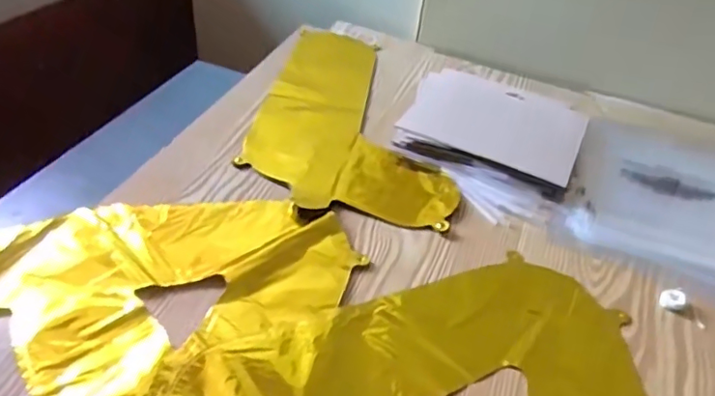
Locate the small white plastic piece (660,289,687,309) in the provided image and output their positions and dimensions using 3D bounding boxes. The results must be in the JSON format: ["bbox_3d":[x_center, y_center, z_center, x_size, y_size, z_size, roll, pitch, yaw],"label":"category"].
[{"bbox_3d":[0.291,0.094,0.516,0.019,0.013,0.019,4,40,-4],"label":"small white plastic piece"}]

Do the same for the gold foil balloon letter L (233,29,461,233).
[{"bbox_3d":[0.001,-0.115,0.717,0.235,0.006,0.400,8,40,1],"label":"gold foil balloon letter L"}]

